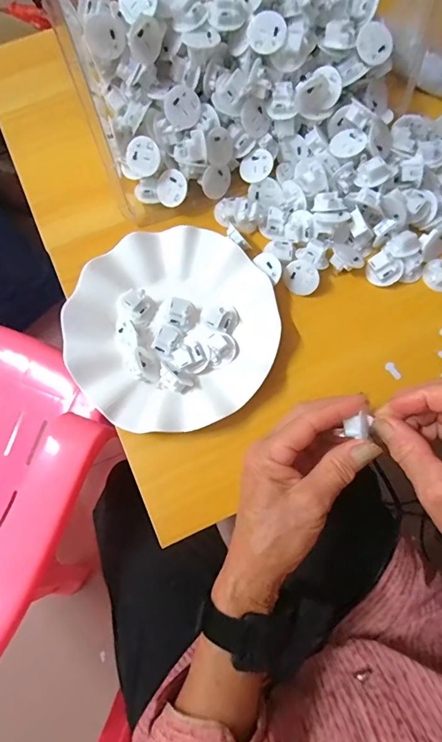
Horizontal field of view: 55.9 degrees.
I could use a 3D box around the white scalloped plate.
[{"bbox_3d":[-0.042,-0.038,0.368,0.178,0.023,0.175,0,73,-1],"label":"white scalloped plate"}]

